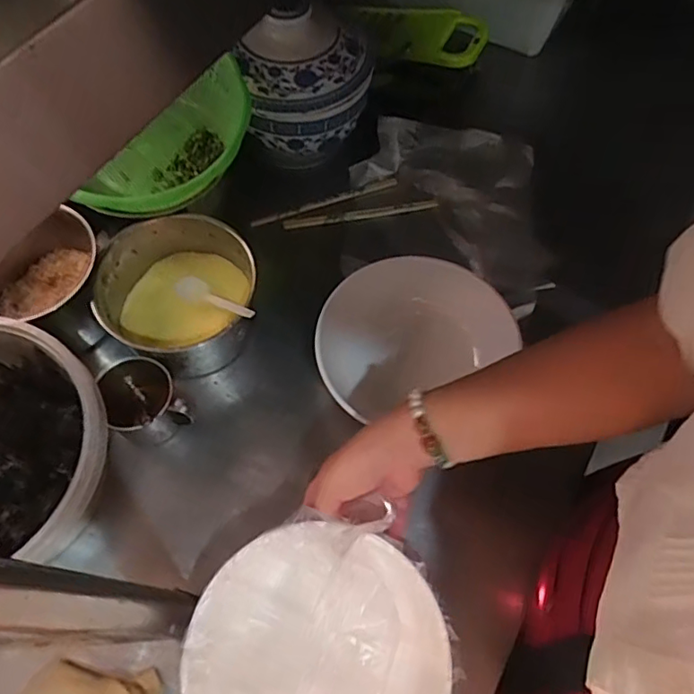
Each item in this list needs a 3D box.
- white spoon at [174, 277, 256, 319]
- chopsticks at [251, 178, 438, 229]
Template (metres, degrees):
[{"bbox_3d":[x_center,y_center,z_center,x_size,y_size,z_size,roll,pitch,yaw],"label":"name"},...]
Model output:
[{"bbox_3d":[-0.131,-0.049,0.546,0.142,0.019,0.026,20,60,47],"label":"white spoon"},{"bbox_3d":[-0.004,-0.178,0.678,0.222,0.015,0.053,-9,63,-6],"label":"chopsticks"}]

